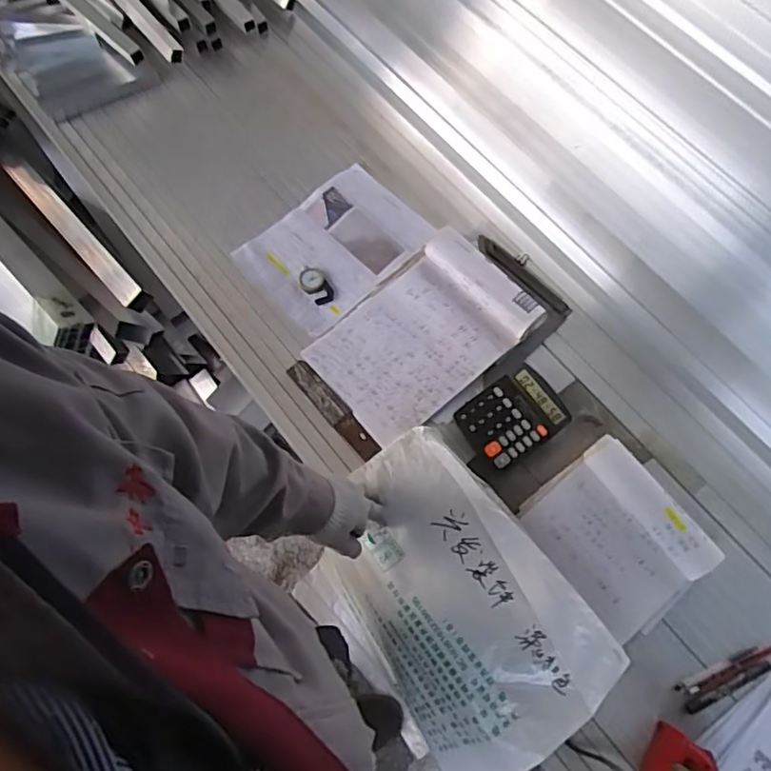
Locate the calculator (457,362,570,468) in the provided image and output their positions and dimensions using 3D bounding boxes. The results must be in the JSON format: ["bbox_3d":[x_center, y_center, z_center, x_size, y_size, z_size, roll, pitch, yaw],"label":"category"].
[{"bbox_3d":[0.192,0.045,0.893,0.145,0.024,0.111,-32,74,-11],"label":"calculator"}]

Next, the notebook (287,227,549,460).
[{"bbox_3d":[0.045,-0.070,0.930,0.351,0.033,0.217,-41,76,-13],"label":"notebook"}]

